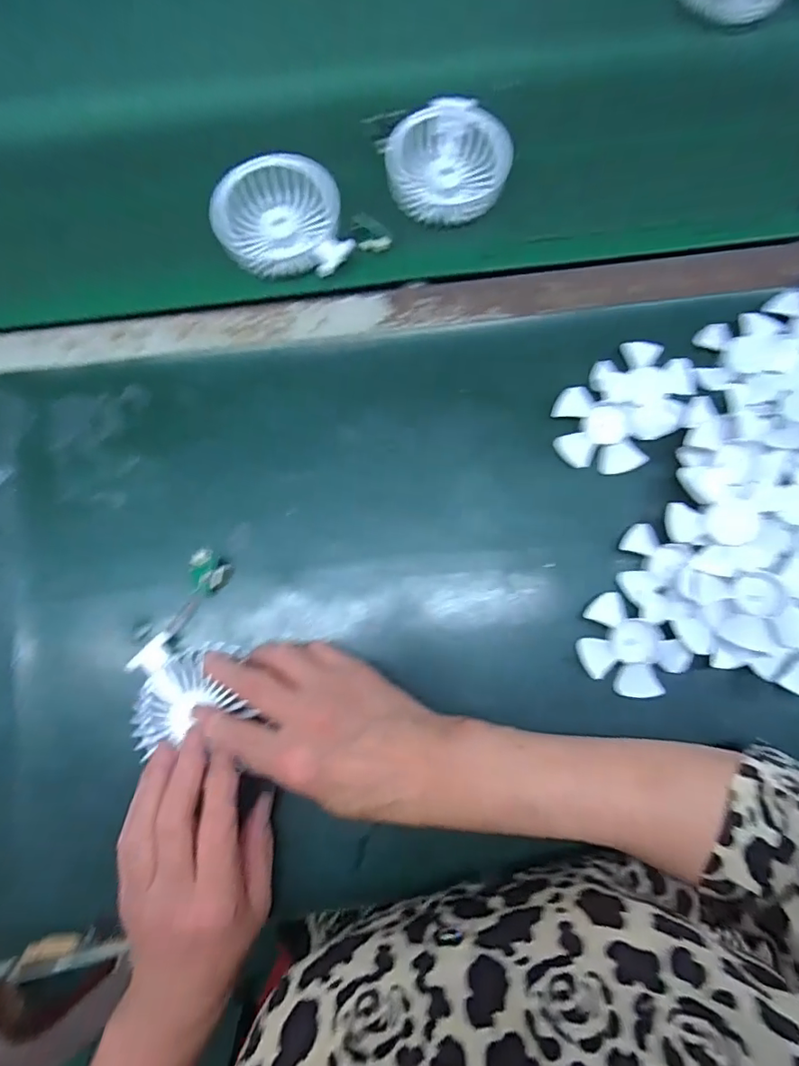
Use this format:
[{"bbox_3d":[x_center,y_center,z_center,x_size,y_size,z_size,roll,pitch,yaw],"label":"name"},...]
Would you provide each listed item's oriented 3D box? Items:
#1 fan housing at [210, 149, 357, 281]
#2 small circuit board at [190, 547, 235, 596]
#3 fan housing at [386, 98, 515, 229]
[{"bbox_3d":[-0.089,-0.251,0.413,0.105,0.027,0.092,10,81,2],"label":"fan housing"},{"bbox_3d":[-0.134,0.029,0.367,0.023,0.022,0.030,25,82,4],"label":"small circuit board"},{"bbox_3d":[0.040,-0.304,0.424,0.094,0.029,0.094,4,81,1],"label":"fan housing"}]

